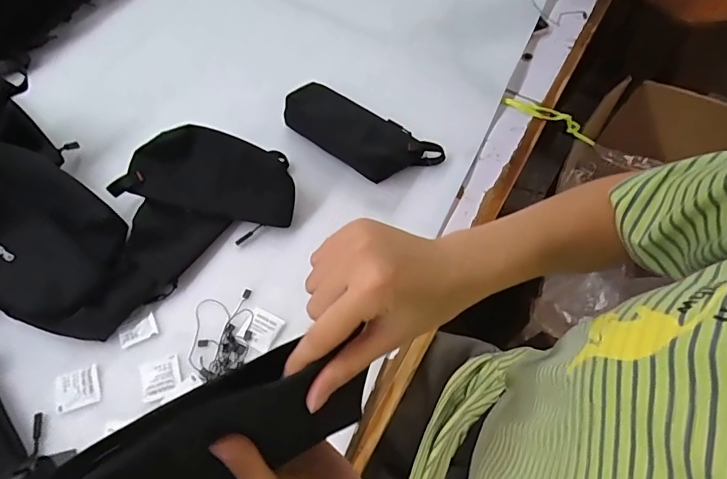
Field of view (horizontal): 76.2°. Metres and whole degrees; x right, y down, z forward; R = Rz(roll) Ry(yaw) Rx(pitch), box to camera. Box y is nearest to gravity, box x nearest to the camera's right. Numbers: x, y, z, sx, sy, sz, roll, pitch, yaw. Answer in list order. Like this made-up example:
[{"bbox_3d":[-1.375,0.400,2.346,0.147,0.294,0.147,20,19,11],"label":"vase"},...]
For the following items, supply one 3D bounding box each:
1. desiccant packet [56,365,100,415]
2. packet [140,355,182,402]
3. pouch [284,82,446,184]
[{"bbox_3d":[-0.292,0.151,0.471,0.042,0.005,0.040,-16,65,-9],"label":"desiccant packet"},{"bbox_3d":[-0.210,0.143,0.478,0.039,0.004,0.039,-17,65,-10],"label":"packet"},{"bbox_3d":[-0.006,-0.138,0.605,0.210,0.043,0.088,32,67,13],"label":"pouch"}]

